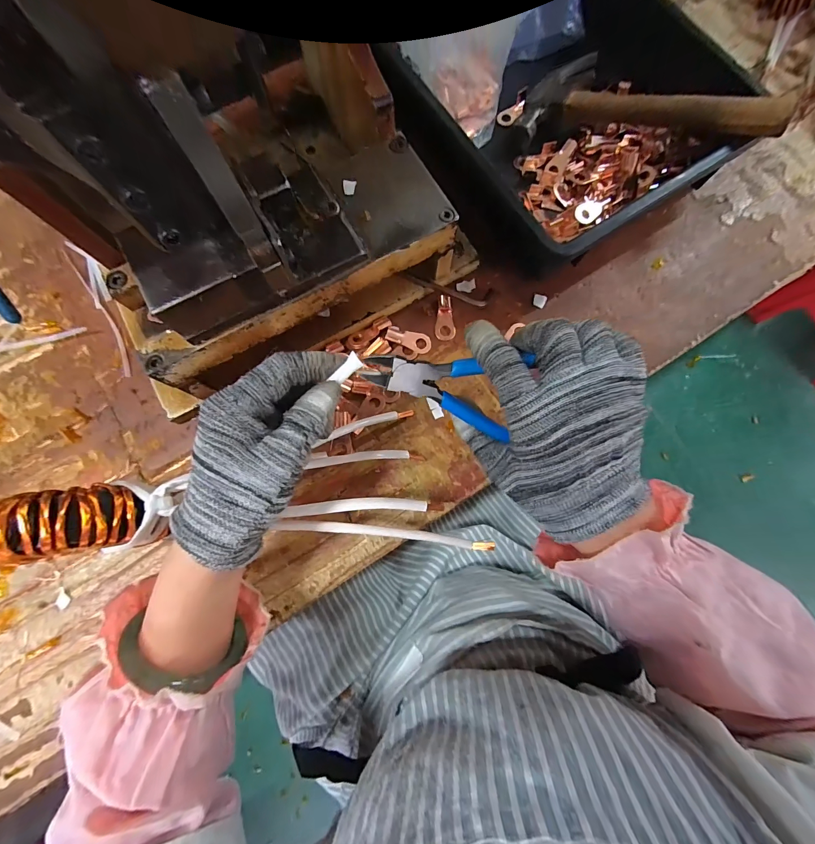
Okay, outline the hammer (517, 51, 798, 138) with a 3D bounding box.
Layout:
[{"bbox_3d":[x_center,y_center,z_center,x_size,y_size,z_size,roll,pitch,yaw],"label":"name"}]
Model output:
[{"bbox_3d":[0.215,-0.282,0.335,0.222,0.045,0.109,33,80,27],"label":"hammer"}]

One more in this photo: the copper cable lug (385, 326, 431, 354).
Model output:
[{"bbox_3d":[0.002,-0.076,0.331,0.041,0.006,0.018,19,80,3],"label":"copper cable lug"}]

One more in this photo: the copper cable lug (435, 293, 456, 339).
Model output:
[{"bbox_3d":[0.035,-0.098,0.337,0.018,0.006,0.041,-3,80,-1],"label":"copper cable lug"}]

